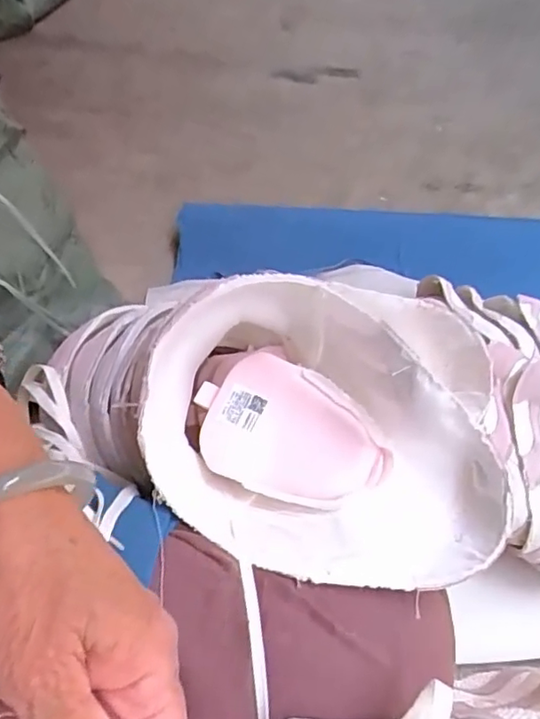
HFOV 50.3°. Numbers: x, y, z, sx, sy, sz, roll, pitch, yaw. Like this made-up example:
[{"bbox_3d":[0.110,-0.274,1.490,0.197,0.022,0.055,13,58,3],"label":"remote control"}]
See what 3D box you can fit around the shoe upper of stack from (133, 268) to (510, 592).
[{"bbox_3d":[0.027,0.039,0.324,0.199,0.101,0.150,10,55,8],"label":"shoe upper of stack"}]

